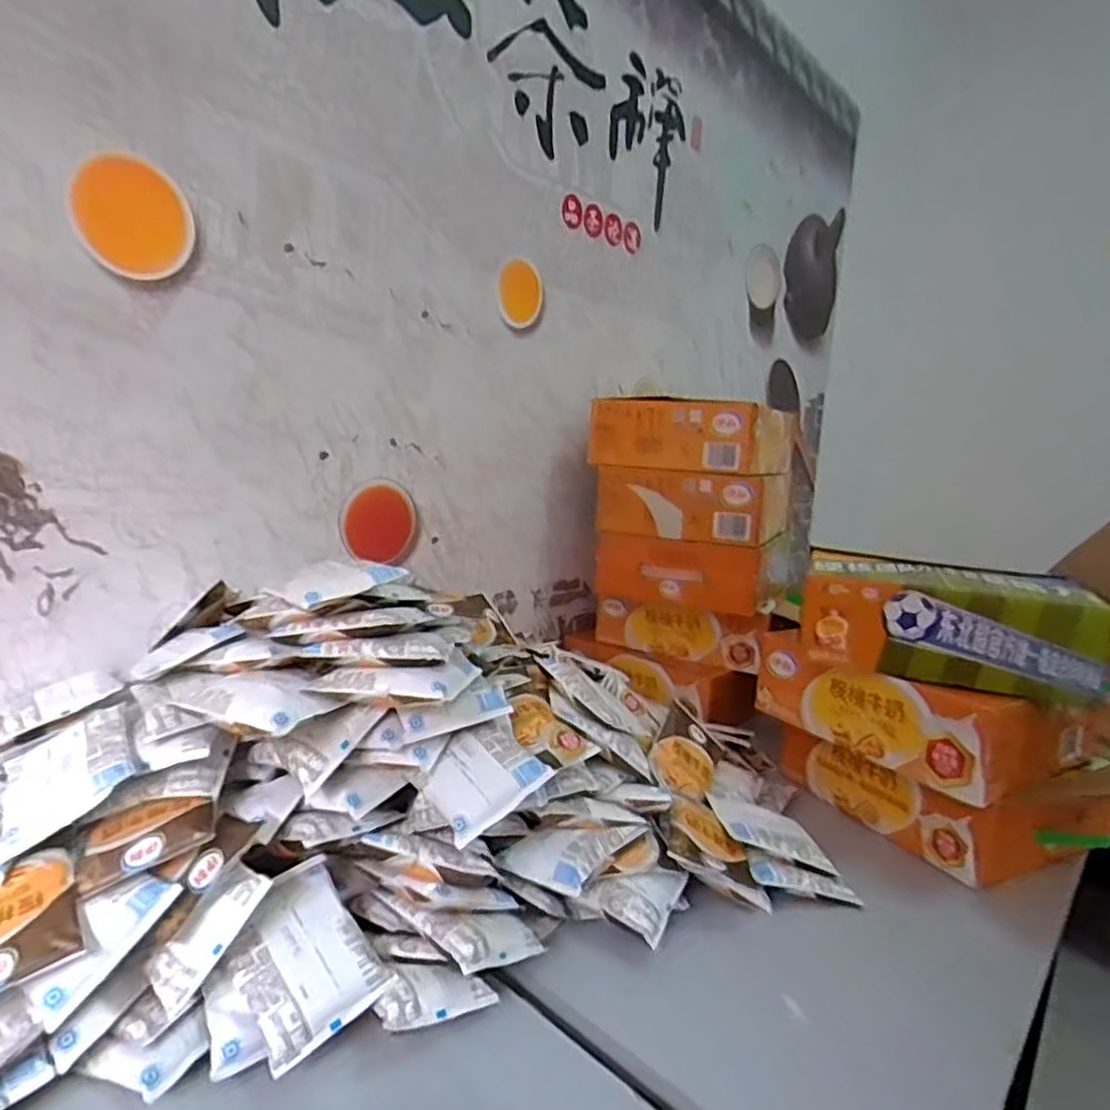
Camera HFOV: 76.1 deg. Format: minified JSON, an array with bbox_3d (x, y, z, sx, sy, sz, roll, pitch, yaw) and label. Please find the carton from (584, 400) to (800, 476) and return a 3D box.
[{"bbox_3d":[0.249,-0.207,1.260,0.297,0.107,0.281,8,10,27],"label":"carton"}]

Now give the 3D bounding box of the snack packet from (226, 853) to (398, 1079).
[{"bbox_3d":[-0.195,0.304,0.545,0.093,0.013,0.126,-21,51,-39],"label":"snack packet"}]

